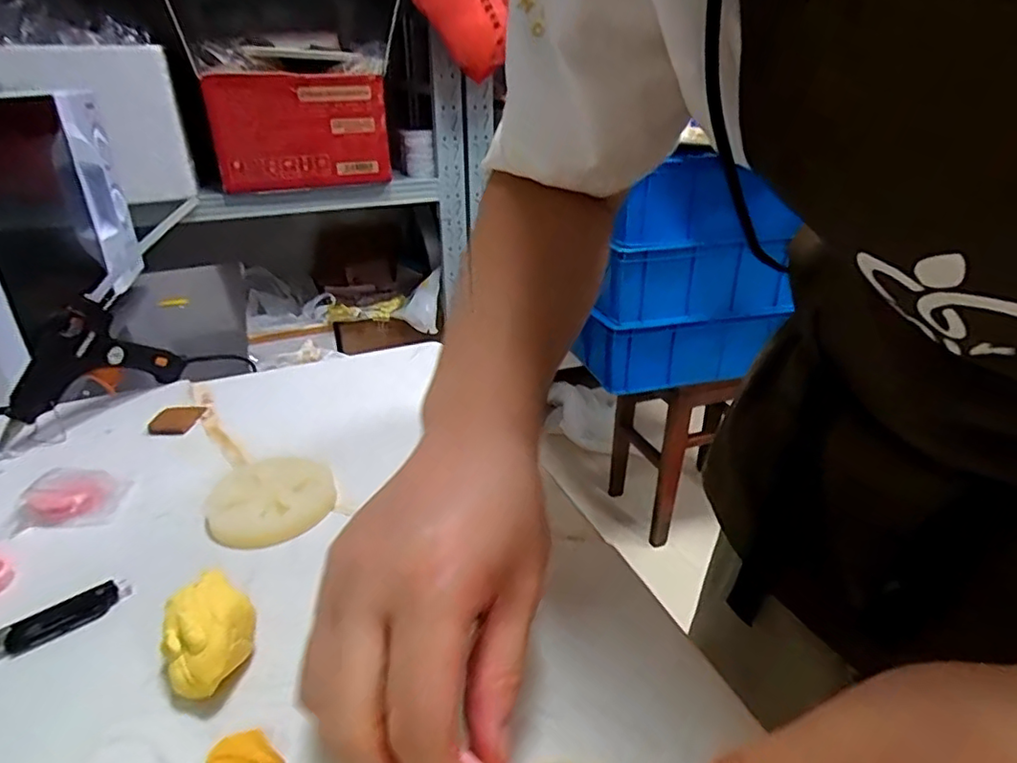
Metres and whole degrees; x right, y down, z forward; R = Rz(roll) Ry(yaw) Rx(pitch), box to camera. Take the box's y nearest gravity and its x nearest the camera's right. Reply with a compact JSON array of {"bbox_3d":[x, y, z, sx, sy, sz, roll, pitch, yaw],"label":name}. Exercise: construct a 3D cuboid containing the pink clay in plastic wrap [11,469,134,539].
[{"bbox_3d":[-0.280,0.073,0.385,0.054,0.018,0.045,-4,27,-10],"label":"pink clay in plastic wrap"}]

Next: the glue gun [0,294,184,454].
[{"bbox_3d":[-0.337,-0.013,0.478,0.025,0.094,0.138,11,28,19],"label":"glue gun"}]

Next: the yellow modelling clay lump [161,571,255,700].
[{"bbox_3d":[-0.142,0.122,0.285,0.038,0.034,0.052,-17,31,-31],"label":"yellow modelling clay lump"}]

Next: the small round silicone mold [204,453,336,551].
[{"bbox_3d":[-0.157,0.077,0.394,0.080,0.014,0.077,1,26,0],"label":"small round silicone mold"}]

